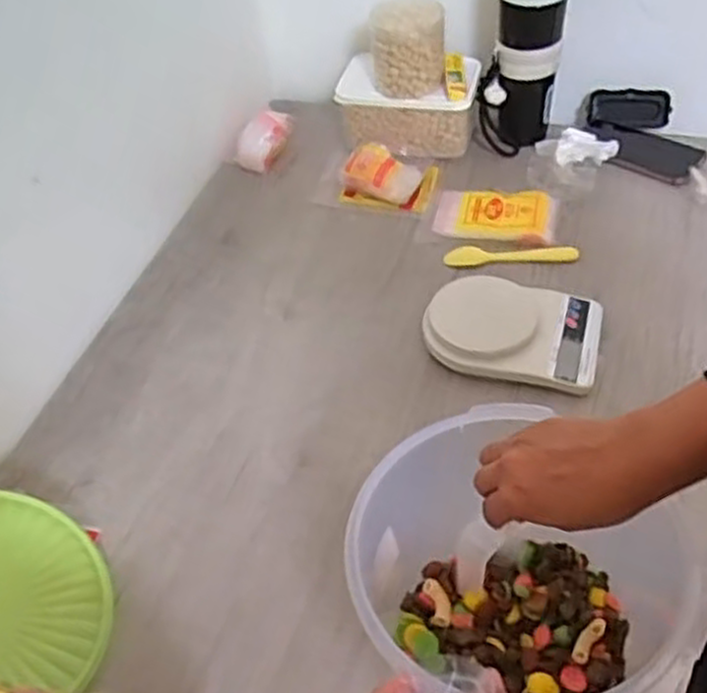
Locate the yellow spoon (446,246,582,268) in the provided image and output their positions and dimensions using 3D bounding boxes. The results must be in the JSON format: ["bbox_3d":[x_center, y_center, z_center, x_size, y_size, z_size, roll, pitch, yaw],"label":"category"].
[{"bbox_3d":[0.194,-0.111,0.957,0.160,0.009,0.031,0,47,7],"label":"yellow spoon"}]

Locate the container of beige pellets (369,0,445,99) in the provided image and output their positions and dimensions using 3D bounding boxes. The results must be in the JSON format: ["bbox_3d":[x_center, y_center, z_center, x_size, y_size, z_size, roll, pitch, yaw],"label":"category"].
[{"bbox_3d":[0.073,-0.401,1.047,0.098,0.103,0.071,-5,47,2],"label":"container of beige pellets"}]

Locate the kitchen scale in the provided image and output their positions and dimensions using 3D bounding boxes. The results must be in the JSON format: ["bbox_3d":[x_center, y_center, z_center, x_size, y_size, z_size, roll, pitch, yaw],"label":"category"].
[{"bbox_3d":[0.174,-0.025,0.855,0.180,0.041,0.132,9,49,14],"label":"kitchen scale"}]

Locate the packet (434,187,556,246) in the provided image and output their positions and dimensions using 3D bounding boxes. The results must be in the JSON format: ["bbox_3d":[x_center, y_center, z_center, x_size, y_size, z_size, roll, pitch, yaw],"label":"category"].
[{"bbox_3d":[0.180,-0.170,1.000,0.149,0.014,0.090,7,48,13],"label":"packet"}]

